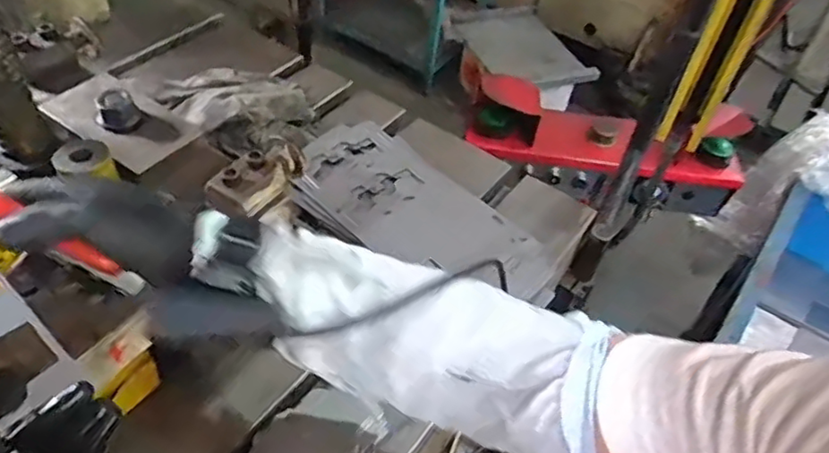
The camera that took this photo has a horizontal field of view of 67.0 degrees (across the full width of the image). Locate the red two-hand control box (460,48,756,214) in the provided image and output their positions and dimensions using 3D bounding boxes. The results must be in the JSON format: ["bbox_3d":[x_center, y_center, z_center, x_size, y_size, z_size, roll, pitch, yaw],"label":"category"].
[{"bbox_3d":[0.384,-0.164,1.276,0.567,0.205,0.105,12,48,6],"label":"red two-hand control box"}]

